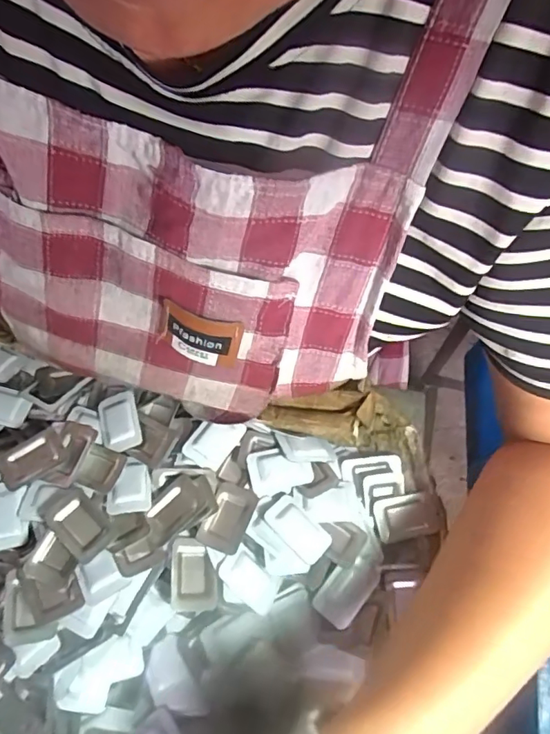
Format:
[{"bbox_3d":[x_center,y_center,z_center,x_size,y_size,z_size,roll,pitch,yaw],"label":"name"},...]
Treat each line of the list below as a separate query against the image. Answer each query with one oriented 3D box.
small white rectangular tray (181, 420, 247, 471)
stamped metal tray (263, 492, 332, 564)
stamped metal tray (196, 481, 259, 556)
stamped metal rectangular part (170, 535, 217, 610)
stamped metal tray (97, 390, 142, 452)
[{"bbox_3d":[-0.040,0.047,0.332,0.027,0.008,0.037,31,71,13],"label":"small white rectangular tray"},{"bbox_3d":[0.014,0.099,0.313,0.041,0.004,0.025,42,53,18],"label":"stamped metal tray"},{"bbox_3d":[-0.028,0.091,0.311,0.027,0.005,0.039,20,69,10],"label":"stamped metal tray"},{"bbox_3d":[-0.048,0.120,0.297,0.024,0.005,0.041,4,52,-16],"label":"stamped metal rectangular part"},{"bbox_3d":[-0.103,0.036,0.334,0.027,0.008,0.039,-15,67,-5],"label":"stamped metal tray"}]

